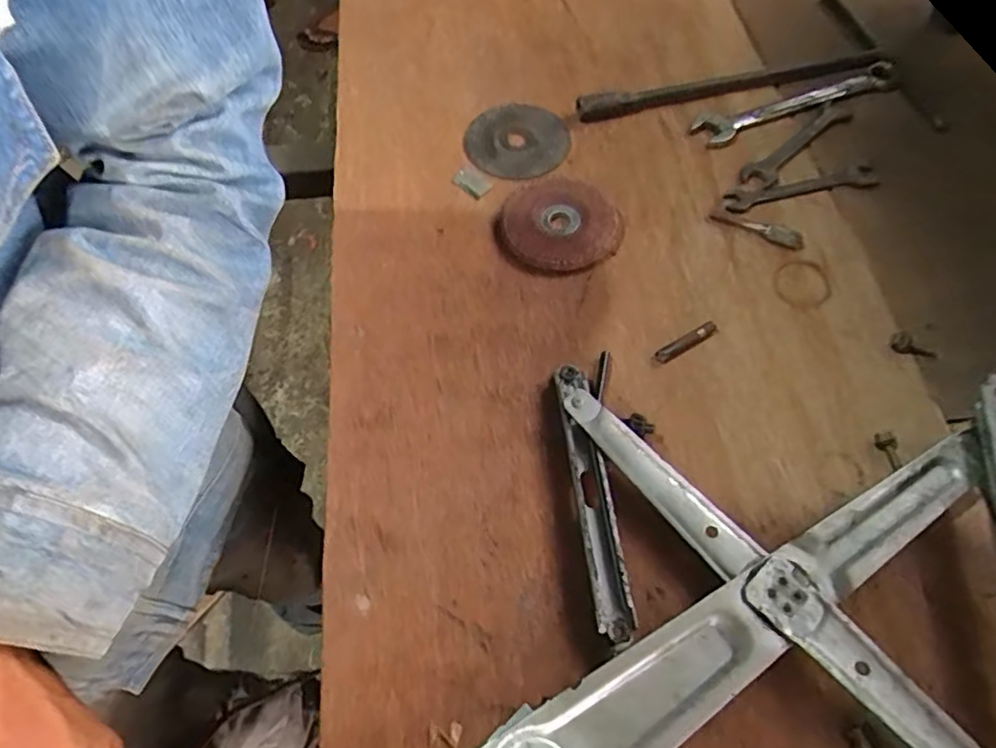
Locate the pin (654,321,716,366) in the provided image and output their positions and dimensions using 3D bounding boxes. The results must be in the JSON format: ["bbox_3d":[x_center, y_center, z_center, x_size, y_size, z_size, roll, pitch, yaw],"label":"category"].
[{"bbox_3d":[0.124,-0.020,0.397,0.046,0.007,0.008,-27,64,-13],"label":"pin"}]

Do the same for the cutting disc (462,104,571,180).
[{"bbox_3d":[0.015,-0.189,0.494,0.085,0.005,0.085,-3,62,5],"label":"cutting disc"}]

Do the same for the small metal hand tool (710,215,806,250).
[{"bbox_3d":[0.189,-0.105,0.439,0.067,0.006,0.014,19,63,11],"label":"small metal hand tool"}]

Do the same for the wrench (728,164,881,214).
[{"bbox_3d":[0.232,-0.143,0.463,0.118,0.008,0.023,-12,62,-5],"label":"wrench"}]

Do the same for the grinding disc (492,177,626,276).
[{"bbox_3d":[0.044,-0.111,0.447,0.082,0.012,0.087,-1,61,1],"label":"grinding disc"}]

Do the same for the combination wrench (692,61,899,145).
[{"bbox_3d":[0.237,-0.222,0.487,0.171,0.014,0.031,-21,63,-10],"label":"combination wrench"}]

